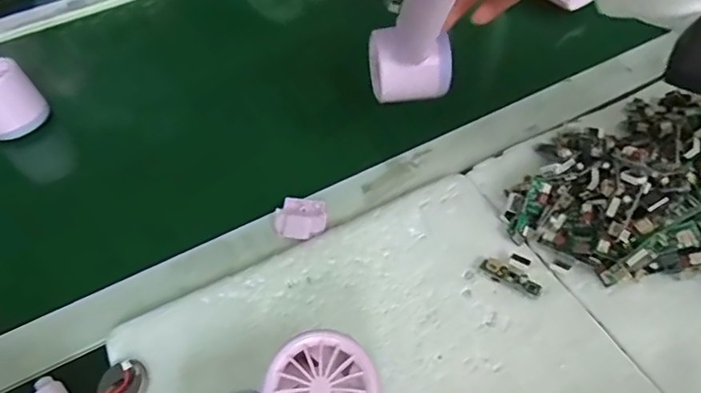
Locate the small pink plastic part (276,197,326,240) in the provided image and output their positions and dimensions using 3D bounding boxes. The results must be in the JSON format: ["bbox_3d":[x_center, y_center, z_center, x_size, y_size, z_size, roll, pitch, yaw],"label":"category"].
[{"bbox_3d":[-0.037,0.016,0.375,0.038,0.006,0.032,6,52,10],"label":"small pink plastic part"}]

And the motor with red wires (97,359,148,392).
[{"bbox_3d":[-0.139,0.112,0.291,0.039,0.011,0.025,-19,52,-10],"label":"motor with red wires"}]

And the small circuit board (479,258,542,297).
[{"bbox_3d":[0.102,0.051,0.322,0.038,0.008,0.012,24,57,23],"label":"small circuit board"}]

